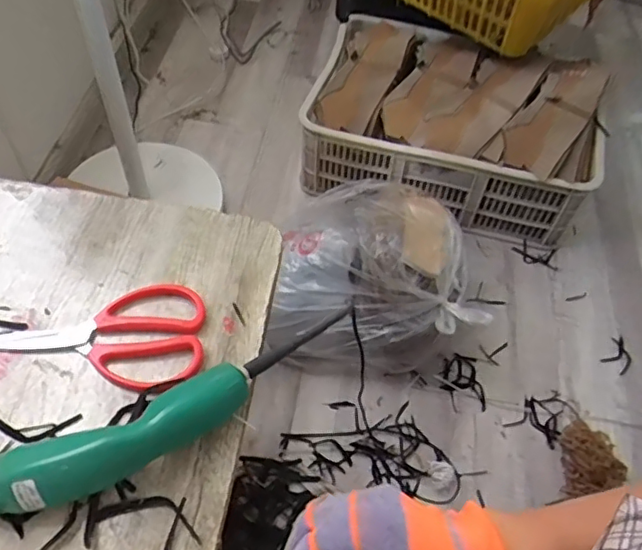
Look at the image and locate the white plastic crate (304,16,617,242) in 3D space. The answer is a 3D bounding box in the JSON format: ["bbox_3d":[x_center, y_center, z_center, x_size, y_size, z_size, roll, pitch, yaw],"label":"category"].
[{"bbox_3d":[0.289,-0.343,1.332,0.595,0.234,0.454,12,55,6],"label":"white plastic crate"}]

